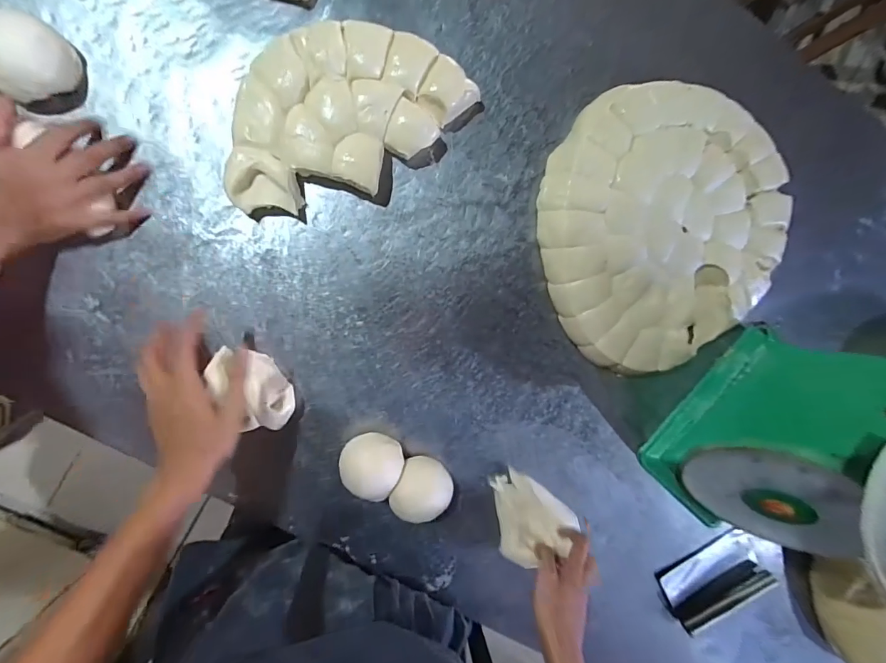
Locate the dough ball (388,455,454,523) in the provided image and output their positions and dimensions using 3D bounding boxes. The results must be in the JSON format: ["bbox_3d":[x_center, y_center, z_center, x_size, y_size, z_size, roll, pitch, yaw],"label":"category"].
[{"bbox_3d":[-0.025,0.205,0.550,0.073,0.040,0.077,-1,96,-7],"label":"dough ball"}]

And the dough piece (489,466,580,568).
[{"bbox_3d":[0.122,0.244,0.556,0.098,0.042,0.110,-7,97,-6],"label":"dough piece"}]

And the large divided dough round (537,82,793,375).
[{"bbox_3d":[0.280,-0.126,0.542,0.305,0.053,0.334,-1,96,-7],"label":"large divided dough round"}]

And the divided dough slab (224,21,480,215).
[{"bbox_3d":[-0.122,-0.243,0.489,0.290,0.043,0.193,-42,99,-1],"label":"divided dough slab"}]

